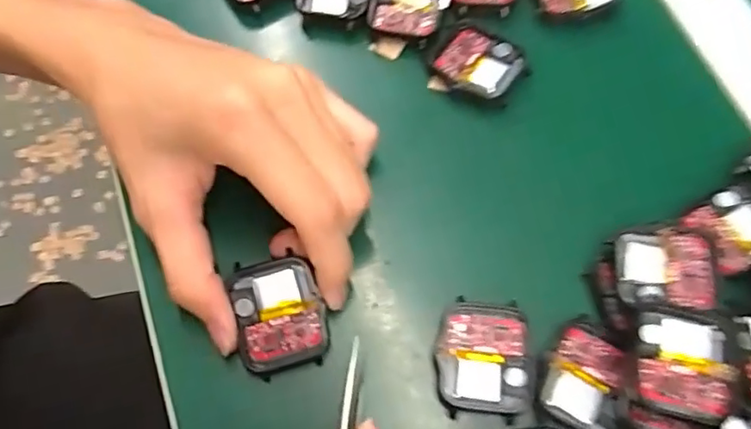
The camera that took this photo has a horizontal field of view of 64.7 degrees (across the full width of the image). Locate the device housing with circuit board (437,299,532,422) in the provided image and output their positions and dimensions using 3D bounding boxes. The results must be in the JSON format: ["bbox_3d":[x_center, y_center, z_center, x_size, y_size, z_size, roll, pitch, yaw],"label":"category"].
[{"bbox_3d":[0.044,0.059,0.243,0.037,0.006,0.045,6,68,1],"label":"device housing with circuit board"}]

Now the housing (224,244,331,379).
[{"bbox_3d":[-0.040,0.043,0.249,0.036,0.010,0.046,-12,83,-2],"label":"housing"}]

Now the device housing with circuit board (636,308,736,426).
[{"bbox_3d":[0.117,0.057,0.224,0.036,0.005,0.039,10,68,3],"label":"device housing with circuit board"}]

